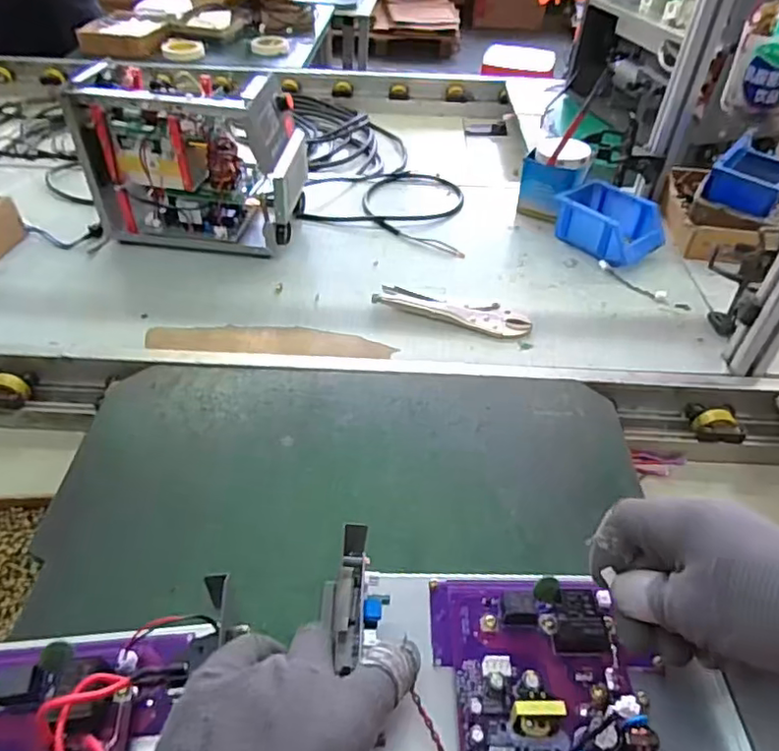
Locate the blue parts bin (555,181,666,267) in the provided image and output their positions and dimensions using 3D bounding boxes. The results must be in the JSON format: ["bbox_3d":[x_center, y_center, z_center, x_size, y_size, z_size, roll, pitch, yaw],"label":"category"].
[{"bbox_3d":[0.353,-0.245,0.947,0.116,0.065,0.157,-34,55,-30],"label":"blue parts bin"}]

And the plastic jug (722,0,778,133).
[{"bbox_3d":[0.322,-0.257,0.490,0.064,0.079,0.057,24,48,21],"label":"plastic jug"}]

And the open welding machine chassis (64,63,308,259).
[{"bbox_3d":[-0.282,-0.313,0.873,0.297,0.222,0.127,7,46,5],"label":"open welding machine chassis"}]

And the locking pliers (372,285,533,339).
[{"bbox_3d":[0.086,-0.089,0.811,0.212,0.015,0.056,14,47,12],"label":"locking pliers"}]

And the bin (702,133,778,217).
[{"bbox_3d":[0.582,-0.318,0.930,0.110,0.065,0.135,33,52,28],"label":"bin"}]

